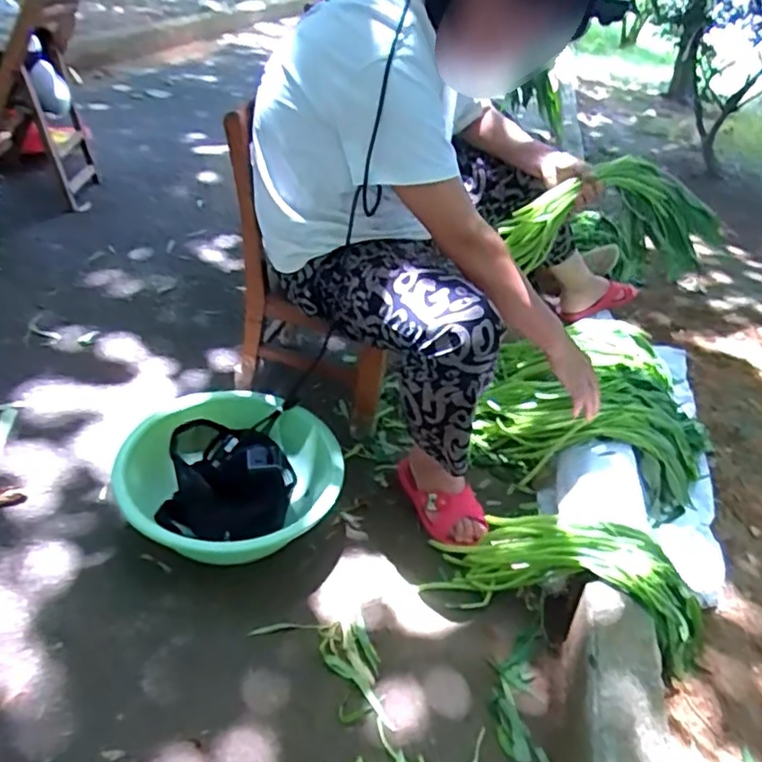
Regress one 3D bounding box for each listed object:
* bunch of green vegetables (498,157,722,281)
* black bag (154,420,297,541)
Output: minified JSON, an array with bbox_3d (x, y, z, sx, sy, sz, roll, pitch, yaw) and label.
[{"bbox_3d":[0.416,-0.293,1.147,0.341,0.199,0.126,18,38,13],"label":"bunch of green vegetables"},{"bbox_3d":[-0.244,0.151,1.043,0.212,0.128,0.213,12,38,5],"label":"black bag"}]

